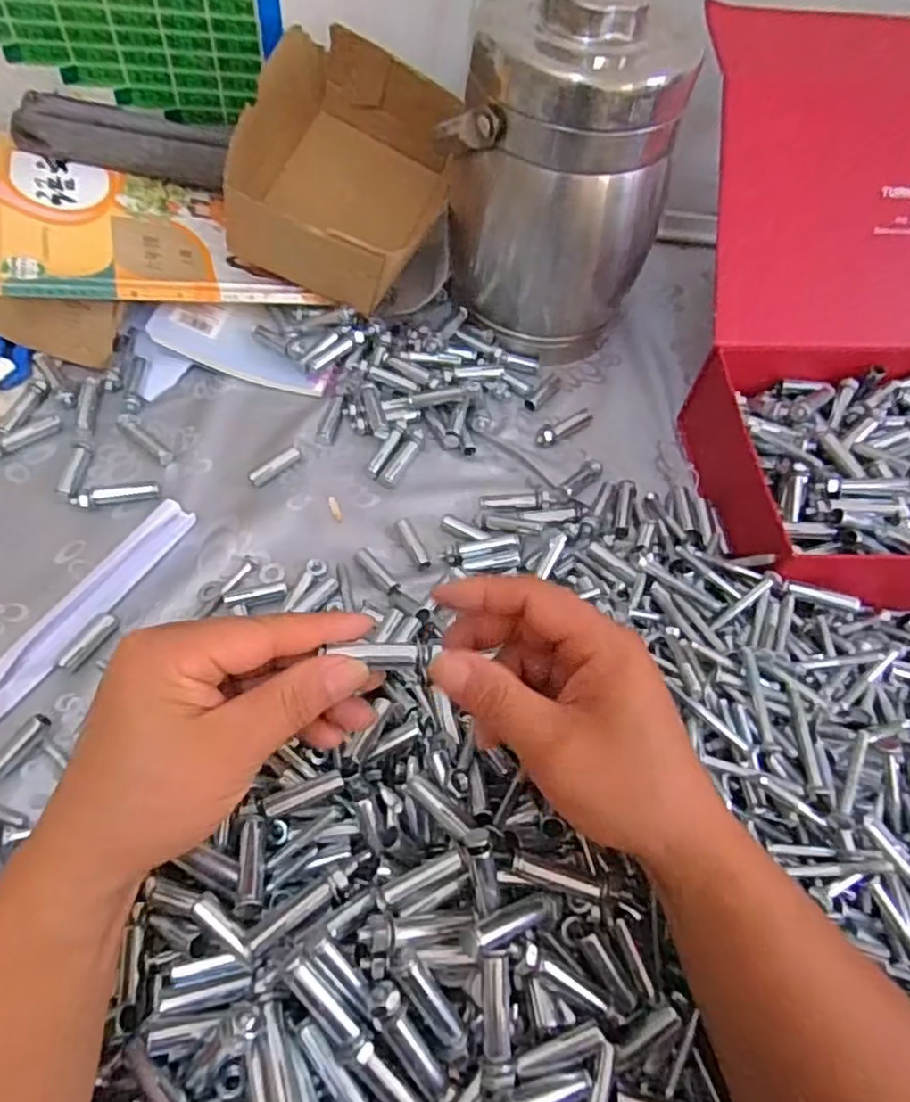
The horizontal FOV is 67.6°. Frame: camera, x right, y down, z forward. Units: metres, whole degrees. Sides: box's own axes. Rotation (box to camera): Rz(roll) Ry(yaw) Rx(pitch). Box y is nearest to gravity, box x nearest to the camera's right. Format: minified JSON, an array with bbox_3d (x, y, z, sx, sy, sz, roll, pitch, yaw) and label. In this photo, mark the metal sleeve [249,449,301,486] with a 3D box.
[{"bbox_3d":[-0.130,-0.061,0.492,0.041,0.011,0.008,-33,65,-22],"label":"metal sleeve"}]

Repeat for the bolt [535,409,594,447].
[{"bbox_3d":[0.085,-0.097,0.526,0.054,0.013,0.012,-32,65,-22],"label":"bolt"}]

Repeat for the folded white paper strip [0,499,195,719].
[{"bbox_3d":[-0.261,0.076,0.392,0.029,0.013,0.291,29,60,14],"label":"folded white paper strip"}]

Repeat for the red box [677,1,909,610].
[{"bbox_3d":[0.333,-0.160,0.475,0.298,0.193,0.352,1,58,-4],"label":"red box"}]

